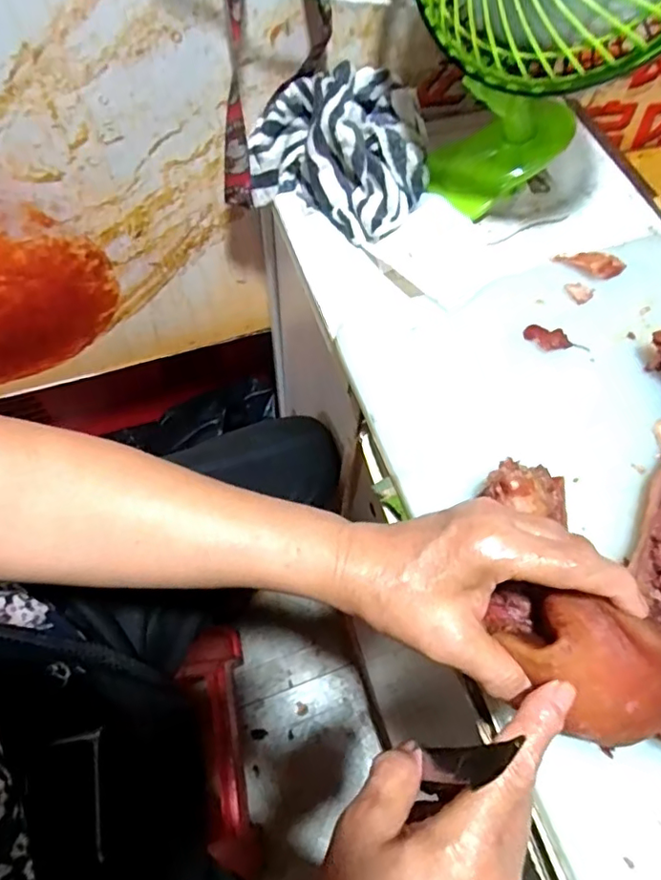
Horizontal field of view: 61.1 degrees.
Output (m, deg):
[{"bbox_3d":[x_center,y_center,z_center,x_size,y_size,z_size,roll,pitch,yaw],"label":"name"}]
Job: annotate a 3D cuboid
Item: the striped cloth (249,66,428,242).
[{"bbox_3d":[0.010,-0.262,0.498,0.161,0.076,0.141,21,64,9],"label":"striped cloth"}]

